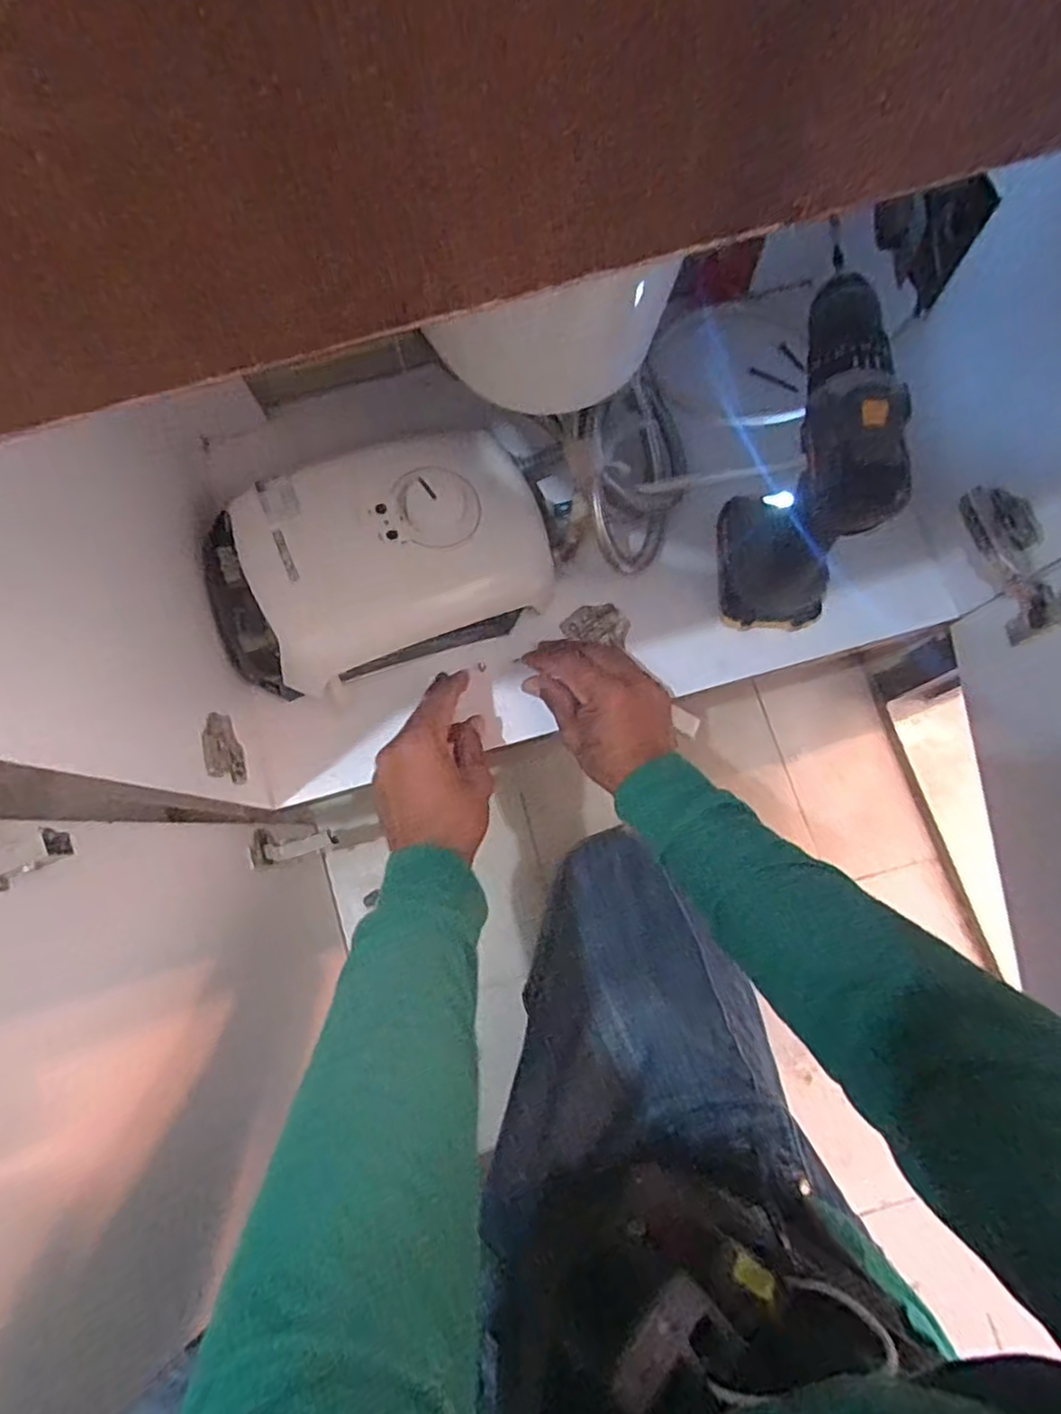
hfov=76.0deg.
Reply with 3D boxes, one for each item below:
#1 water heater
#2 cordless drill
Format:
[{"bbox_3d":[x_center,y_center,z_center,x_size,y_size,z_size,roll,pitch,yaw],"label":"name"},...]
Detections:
[{"bbox_3d":[-0.123,-0.115,0.550,0.272,0.084,0.152,-19,77,-3],"label":"water heater"},{"bbox_3d":[0.201,-0.174,0.503,0.075,0.220,0.180,2,77,2],"label":"cordless drill"}]

